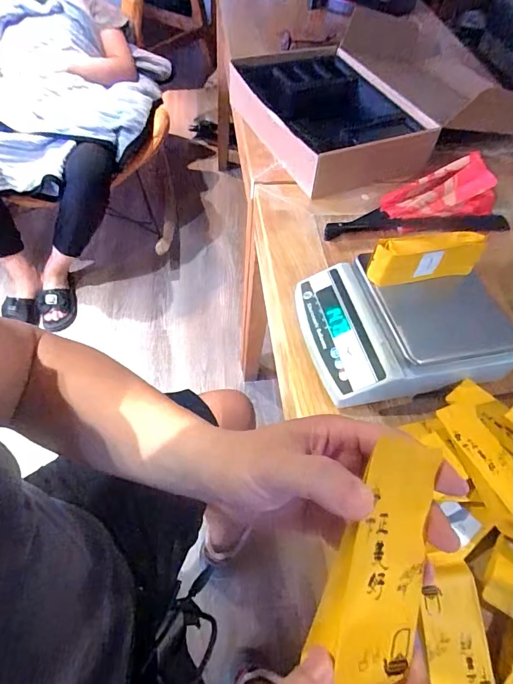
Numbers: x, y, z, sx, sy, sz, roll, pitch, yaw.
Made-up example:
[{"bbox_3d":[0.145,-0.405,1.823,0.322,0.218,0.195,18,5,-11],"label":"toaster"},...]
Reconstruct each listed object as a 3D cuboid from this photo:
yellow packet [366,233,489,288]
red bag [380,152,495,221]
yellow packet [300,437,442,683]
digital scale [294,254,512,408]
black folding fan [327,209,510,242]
[{"bbox_3d":[0.210,-0.105,0.516,0.138,0.056,0.031,-6,57,-8],"label":"yellow packet"},{"bbox_3d":[0.312,-0.254,0.694,0.192,0.060,0.078,-15,59,-14],"label":"red bag"},{"bbox_3d":[0.065,0.120,0.216,0.054,0.013,0.132,21,80,-21],"label":"yellow packet"},{"bbox_3d":[0.183,-0.030,0.536,0.231,0.064,0.201,-10,57,-11],"label":"digital scale"},{"bbox_3d":[0.273,-0.201,0.699,0.320,0.027,0.042,-2,56,-6],"label":"black folding fan"}]

